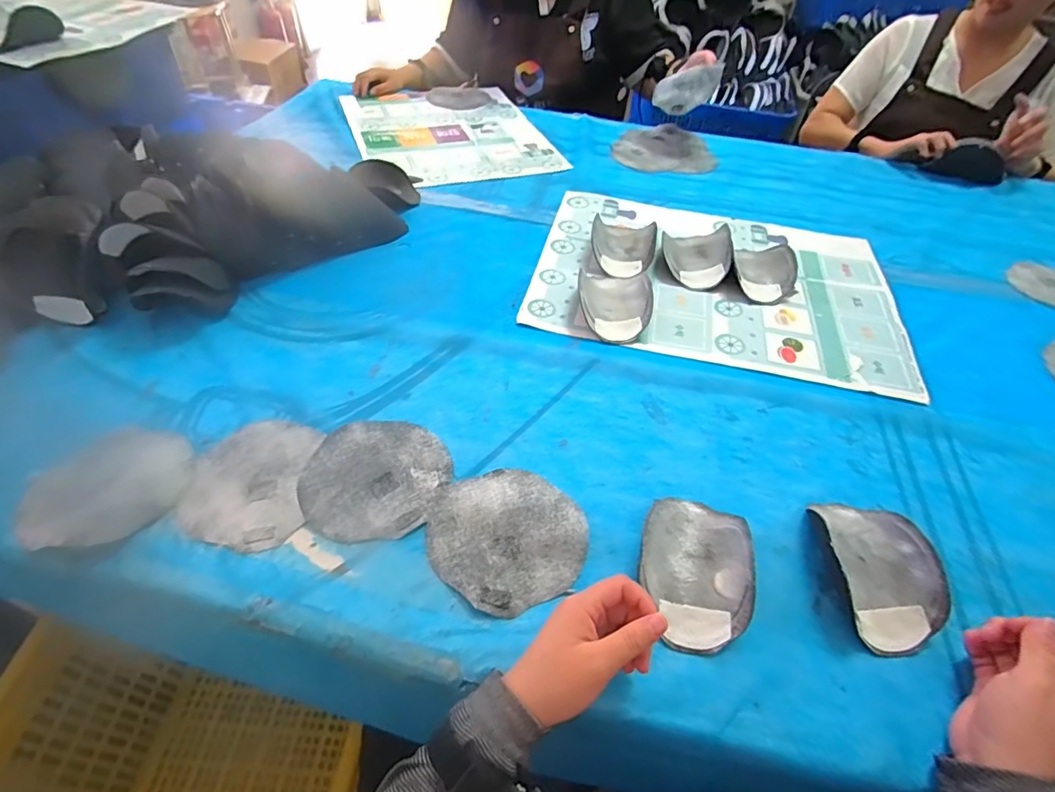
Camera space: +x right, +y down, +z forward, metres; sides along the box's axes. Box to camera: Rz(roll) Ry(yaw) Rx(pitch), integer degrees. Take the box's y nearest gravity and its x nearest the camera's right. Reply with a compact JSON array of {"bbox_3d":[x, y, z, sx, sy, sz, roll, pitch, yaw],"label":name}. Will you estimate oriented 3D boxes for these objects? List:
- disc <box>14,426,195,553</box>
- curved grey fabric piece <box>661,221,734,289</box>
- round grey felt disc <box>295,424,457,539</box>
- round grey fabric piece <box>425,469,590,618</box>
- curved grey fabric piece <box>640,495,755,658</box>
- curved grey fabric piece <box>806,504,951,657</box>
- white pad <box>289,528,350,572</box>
[{"bbox_3d":[-0.411,0.084,0.507,0.139,0.015,0.142,2,48,-2],"label":"disc"},{"bbox_3d":[0.256,-0.220,0.798,0.097,0.052,0.115,8,48,4],"label":"curved grey fabric piece"},{"bbox_3d":[-0.154,0.081,0.533,0.146,0.004,0.137,2,48,-2],"label":"round grey felt disc"},{"bbox_3d":[-0.021,0.129,0.493,0.147,0.011,0.134,2,48,-2],"label":"round grey fabric piece"},{"bbox_3d":[0.148,0.147,0.468,0.093,0.043,0.142,9,48,5],"label":"curved grey fabric piece"},{"bbox_3d":[0.324,0.152,0.478,0.083,0.037,0.139,-6,48,-9],"label":"curved grey fabric piece"},{"bbox_3d":[-0.193,0.144,0.479,0.065,0.004,0.017,29,53,21],"label":"white pad"}]

